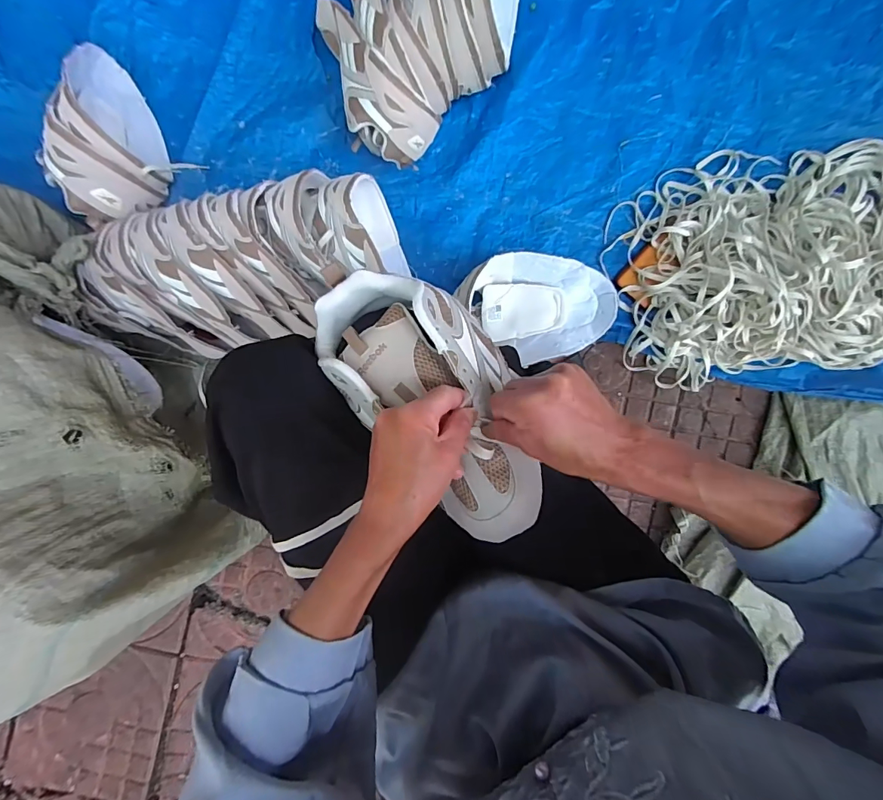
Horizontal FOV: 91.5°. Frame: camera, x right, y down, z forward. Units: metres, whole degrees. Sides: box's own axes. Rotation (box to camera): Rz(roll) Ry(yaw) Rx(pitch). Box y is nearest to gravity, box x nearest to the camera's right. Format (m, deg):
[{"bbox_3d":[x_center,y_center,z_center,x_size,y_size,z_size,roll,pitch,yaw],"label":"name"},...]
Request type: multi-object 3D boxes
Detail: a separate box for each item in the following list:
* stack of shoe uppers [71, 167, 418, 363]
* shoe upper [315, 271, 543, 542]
[{"bbox_3d":[-0.277,-0.193,0.616,0.449,0.141,0.210,-18,91,-7],"label":"stack of shoe uppers"},{"bbox_3d":[-0.002,-0.002,0.354,0.124,0.072,0.249,-36,86,7],"label":"shoe upper"}]

